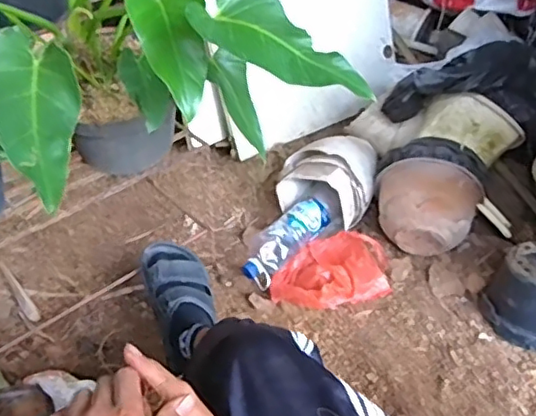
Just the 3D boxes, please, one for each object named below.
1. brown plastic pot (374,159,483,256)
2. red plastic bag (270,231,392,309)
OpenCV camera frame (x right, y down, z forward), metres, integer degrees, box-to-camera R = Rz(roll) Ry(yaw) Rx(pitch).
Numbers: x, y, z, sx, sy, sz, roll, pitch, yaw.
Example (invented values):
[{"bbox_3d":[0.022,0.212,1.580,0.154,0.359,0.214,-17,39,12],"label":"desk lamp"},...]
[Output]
[{"bbox_3d":[0.315,-0.001,1.227,0.210,0.173,0.111,12,36,15],"label":"brown plastic pot"},{"bbox_3d":[0.122,0.132,1.211,0.242,0.067,0.170,-11,36,-17],"label":"red plastic bag"}]

